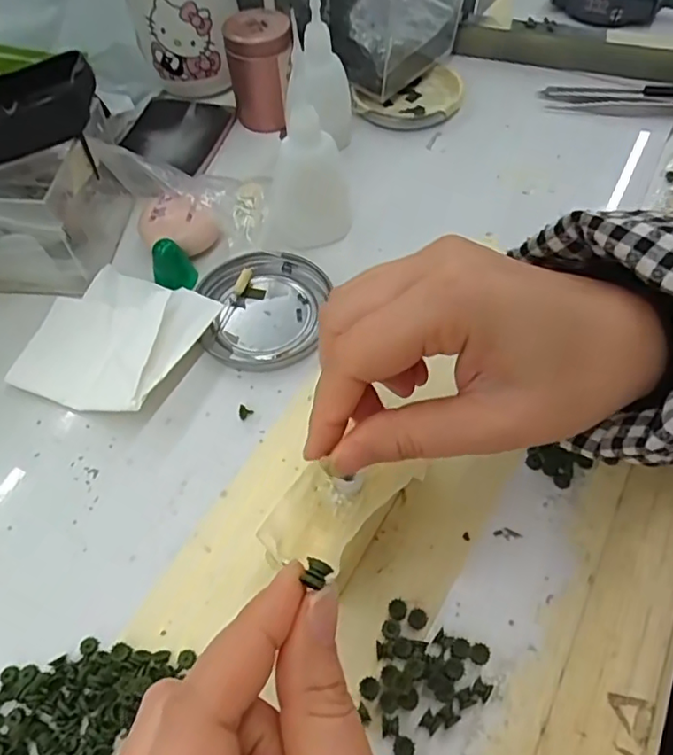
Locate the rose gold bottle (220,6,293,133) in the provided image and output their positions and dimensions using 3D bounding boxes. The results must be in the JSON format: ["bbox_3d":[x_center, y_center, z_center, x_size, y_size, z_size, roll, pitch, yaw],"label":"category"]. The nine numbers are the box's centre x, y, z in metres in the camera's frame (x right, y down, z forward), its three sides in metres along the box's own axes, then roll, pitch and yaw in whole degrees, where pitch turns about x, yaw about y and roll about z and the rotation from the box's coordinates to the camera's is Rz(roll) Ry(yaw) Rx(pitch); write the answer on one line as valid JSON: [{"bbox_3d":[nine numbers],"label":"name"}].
[{"bbox_3d":[-0.052,-0.210,0.402,0.043,0.063,0.040,-6,57,-3],"label":"rose gold bottle"}]

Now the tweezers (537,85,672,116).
[{"bbox_3d":[0.218,-0.200,0.421,0.131,0.011,0.033,6,58,5],"label":"tweezers"}]

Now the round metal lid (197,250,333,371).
[{"bbox_3d":[-0.044,-0.039,0.326,0.069,0.011,0.074,0,57,1],"label":"round metal lid"}]

